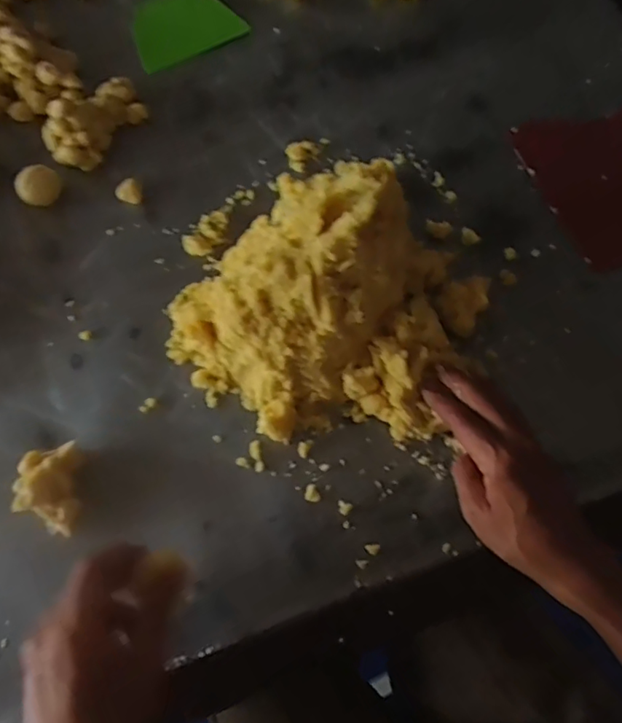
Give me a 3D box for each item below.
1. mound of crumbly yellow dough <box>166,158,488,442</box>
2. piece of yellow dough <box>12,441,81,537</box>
[{"bbox_3d":[0.009,-0.056,0.442,0.248,0.115,0.210,14,69,8],"label":"mound of crumbly yellow dough"},{"bbox_3d":[-0.203,0.101,0.429,0.048,0.035,0.067,-12,68,-3],"label":"piece of yellow dough"}]

